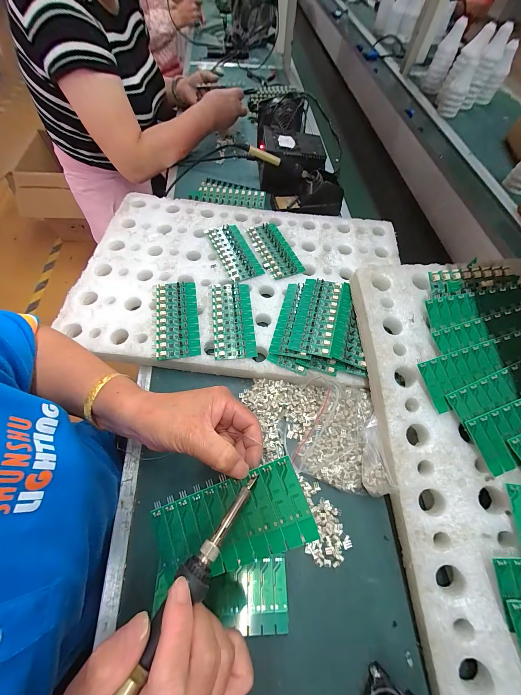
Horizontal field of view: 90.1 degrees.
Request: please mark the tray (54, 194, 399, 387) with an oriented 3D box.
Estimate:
[{"bbox_3d":[-0.030,-0.130,0.460,0.535,0.024,0.375,5,62,-1],"label":"tray"}]

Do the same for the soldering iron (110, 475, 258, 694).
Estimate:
[{"bbox_3d":[-0.069,0.186,0.153,0.020,0.025,0.223,31,55,12],"label":"soldering iron"}]

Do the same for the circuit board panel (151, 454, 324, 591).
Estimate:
[{"bbox_3d":[-0.028,0.148,0.218,0.139,0.004,0.062,-26,72,10],"label":"circuit board panel"}]

